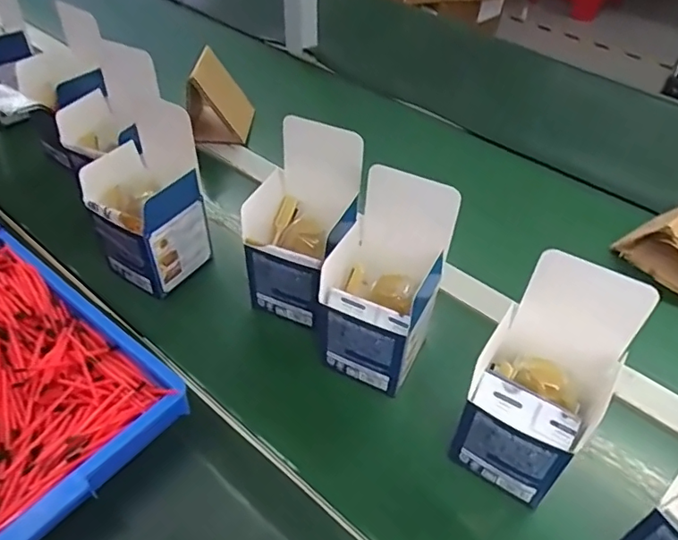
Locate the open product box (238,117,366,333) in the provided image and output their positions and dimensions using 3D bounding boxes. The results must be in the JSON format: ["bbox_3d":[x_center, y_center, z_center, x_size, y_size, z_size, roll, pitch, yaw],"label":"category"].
[{"bbox_3d":[-0.032,-0.045,0.532,0.095,0.173,0.103,20,48,19],"label":"open product box"}]

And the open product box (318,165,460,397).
[{"bbox_3d":[0.037,0.012,0.477,0.086,0.174,0.085,23,48,21],"label":"open product box"}]

